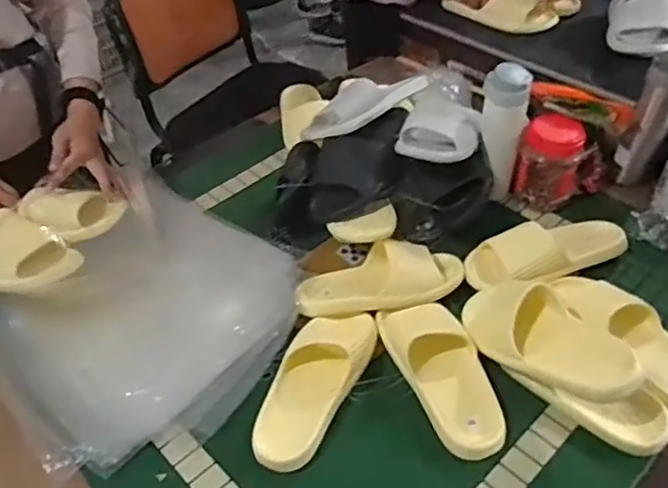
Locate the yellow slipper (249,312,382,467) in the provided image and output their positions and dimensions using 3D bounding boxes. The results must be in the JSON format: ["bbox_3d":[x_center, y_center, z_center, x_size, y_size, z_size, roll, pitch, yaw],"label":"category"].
[{"bbox_3d":[-0.025,0.160,0.770,0.102,0.066,0.245,18,50,21],"label":"yellow slipper"}]

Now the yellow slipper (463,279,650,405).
[{"bbox_3d":[0.253,0.106,0.745,0.098,0.059,0.241,-26,30,-20],"label":"yellow slipper"}]

